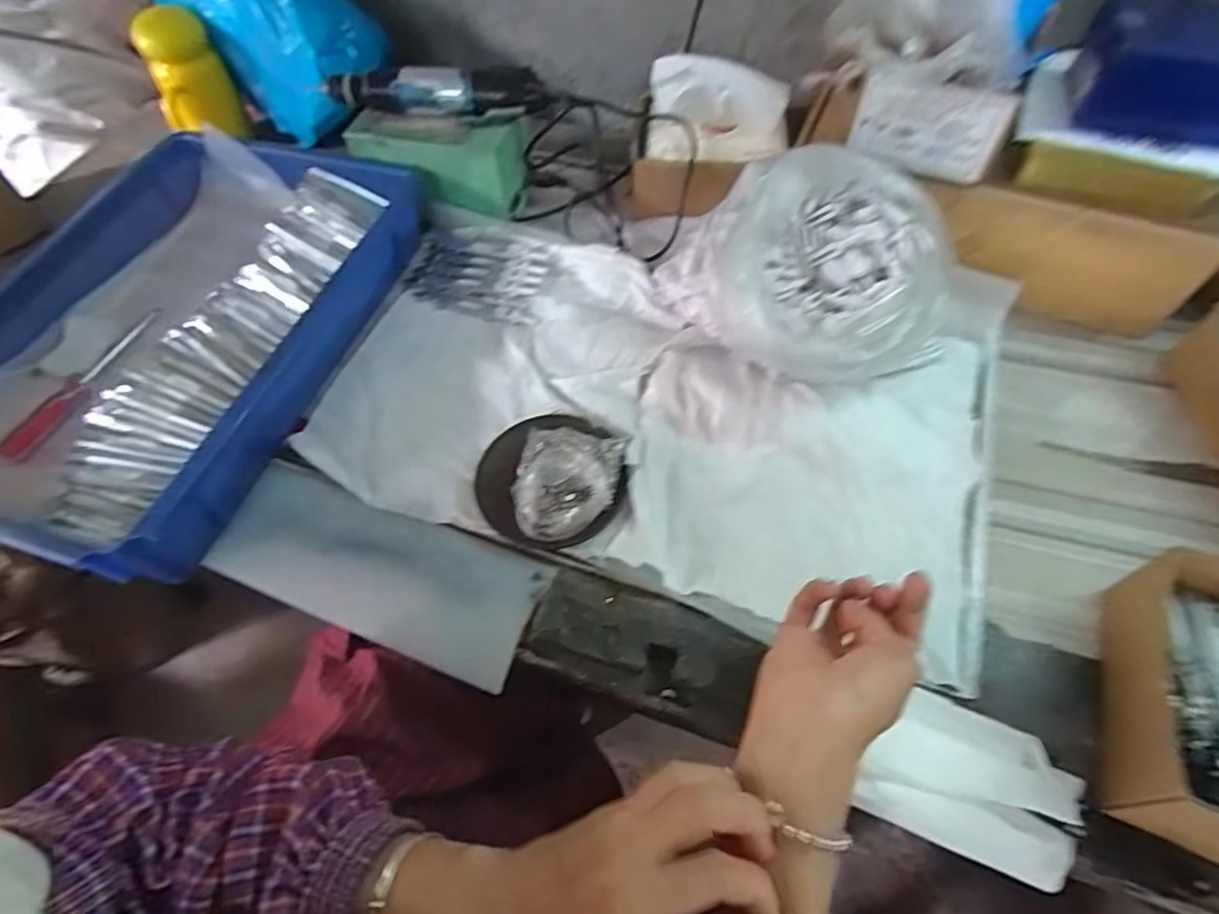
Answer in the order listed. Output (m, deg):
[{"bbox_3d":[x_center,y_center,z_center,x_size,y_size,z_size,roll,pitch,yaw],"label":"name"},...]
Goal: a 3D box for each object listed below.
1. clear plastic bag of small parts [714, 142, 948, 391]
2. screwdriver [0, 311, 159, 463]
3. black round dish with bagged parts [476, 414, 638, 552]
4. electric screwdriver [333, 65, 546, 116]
[{"bbox_3d":[0.175,-0.140,0.490,0.182,0.121,0.184,28,62,19],"label":"clear plastic bag of small parts"},{"bbox_3d":[-0.455,-0.065,0.539,0.020,0.015,0.166,16,59,12],"label":"screwdriver"},{"bbox_3d":[-0.043,0.012,0.468,0.112,0.029,0.109,-1,57,1],"label":"black round dish with bagged parts"},{"bbox_3d":[-0.162,-0.337,0.585,0.202,0.050,0.030,8,58,7],"label":"electric screwdriver"}]

